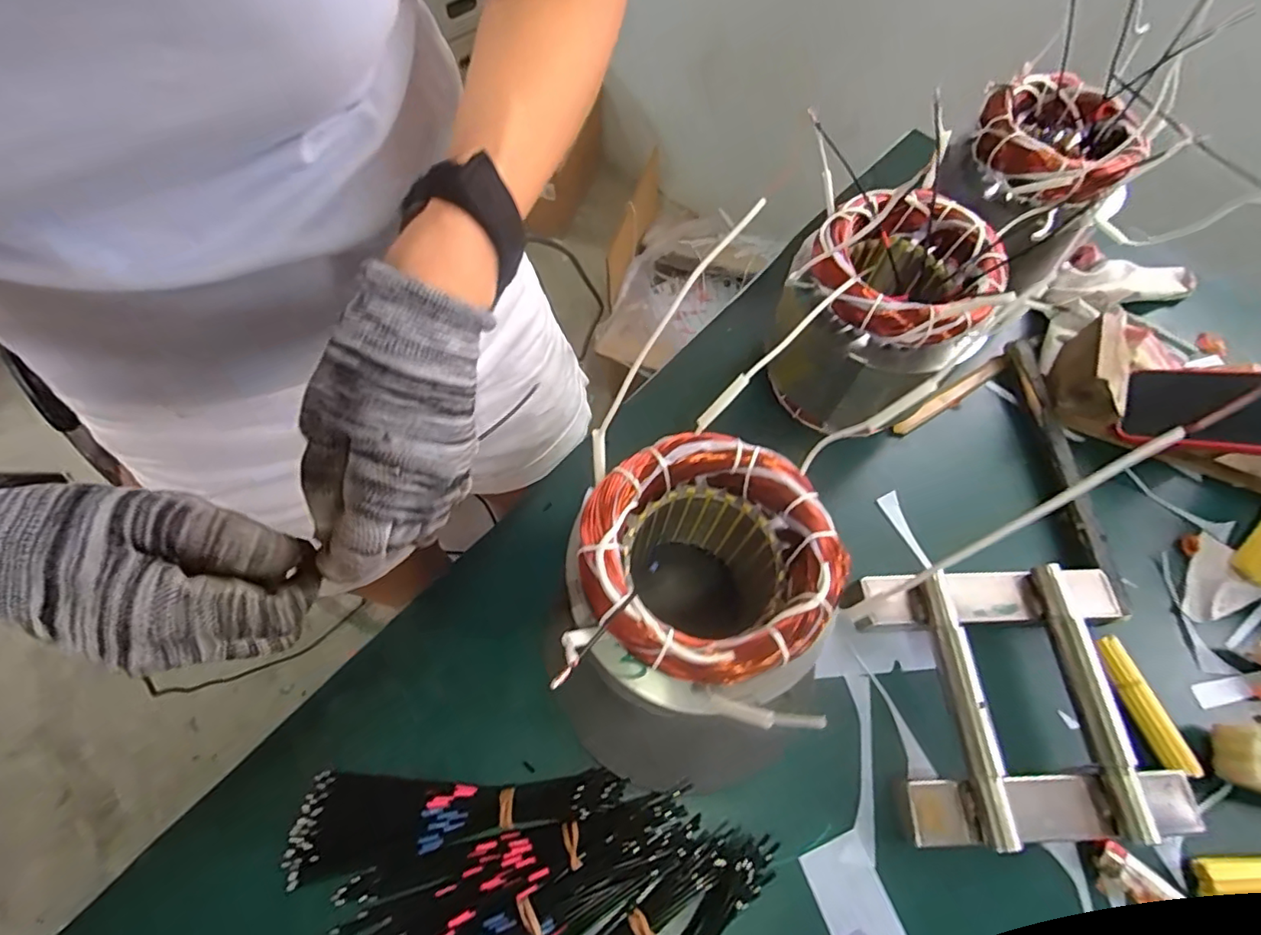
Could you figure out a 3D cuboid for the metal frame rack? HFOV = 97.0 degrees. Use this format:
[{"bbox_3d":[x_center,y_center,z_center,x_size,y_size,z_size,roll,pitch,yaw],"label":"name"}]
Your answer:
[{"bbox_3d":[0.278,0.165,0.404,0.188,0.043,0.176,-1,62,-3],"label":"metal frame rack"}]

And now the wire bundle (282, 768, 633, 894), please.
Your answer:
[{"bbox_3d":[-0.116,0.218,0.365,0.212,0.025,0.055,-9,63,-7],"label":"wire bundle"}]

